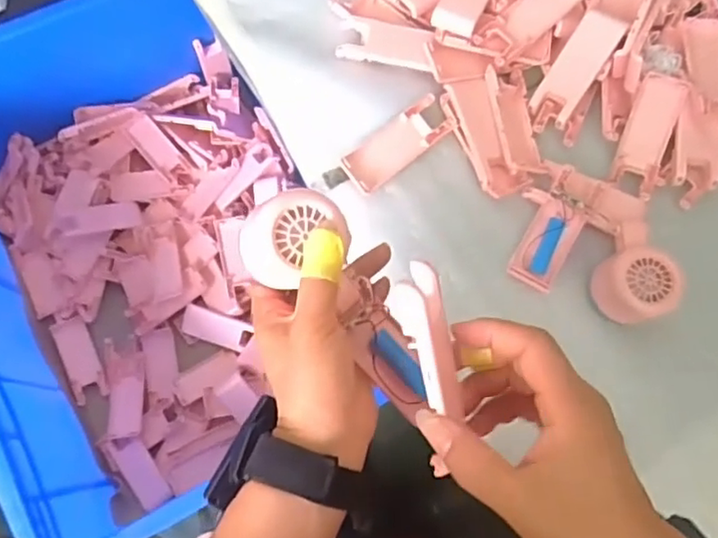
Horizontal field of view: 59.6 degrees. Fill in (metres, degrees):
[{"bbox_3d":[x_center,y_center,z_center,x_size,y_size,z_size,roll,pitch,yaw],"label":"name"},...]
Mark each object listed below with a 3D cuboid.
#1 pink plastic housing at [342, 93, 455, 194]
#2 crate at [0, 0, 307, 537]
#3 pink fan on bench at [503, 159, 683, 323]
[{"bbox_3d":[0.034,-0.110,0.552,0.101,0.019,0.038,-38,82,-10],"label":"pink plastic housing"},{"bbox_3d":[-0.263,-0.008,0.702,0.333,0.233,0.545,-24,79,-8],"label":"crate"},{"bbox_3d":[0.202,-0.026,0.519,0.130,0.042,0.111,23,77,3],"label":"pink fan on bench"}]

